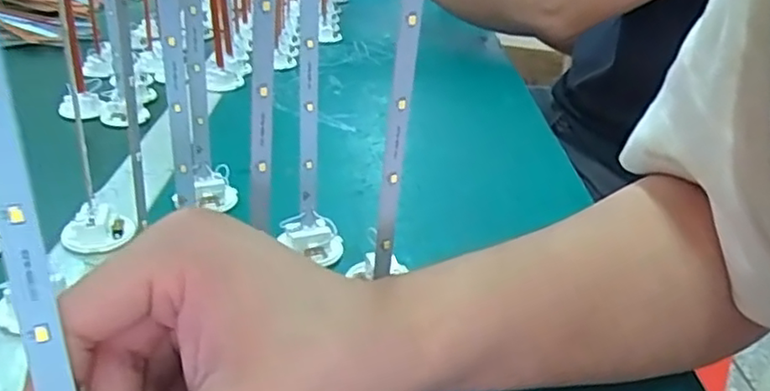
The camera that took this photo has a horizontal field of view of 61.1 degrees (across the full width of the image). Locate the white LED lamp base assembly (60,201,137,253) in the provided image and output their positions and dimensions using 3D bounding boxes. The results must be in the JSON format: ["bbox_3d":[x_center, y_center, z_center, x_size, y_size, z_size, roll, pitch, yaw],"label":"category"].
[{"bbox_3d":[-0.164,0.018,0.371,0.028,0.021,0.034,16,31,22],"label":"white LED lamp base assembly"}]

